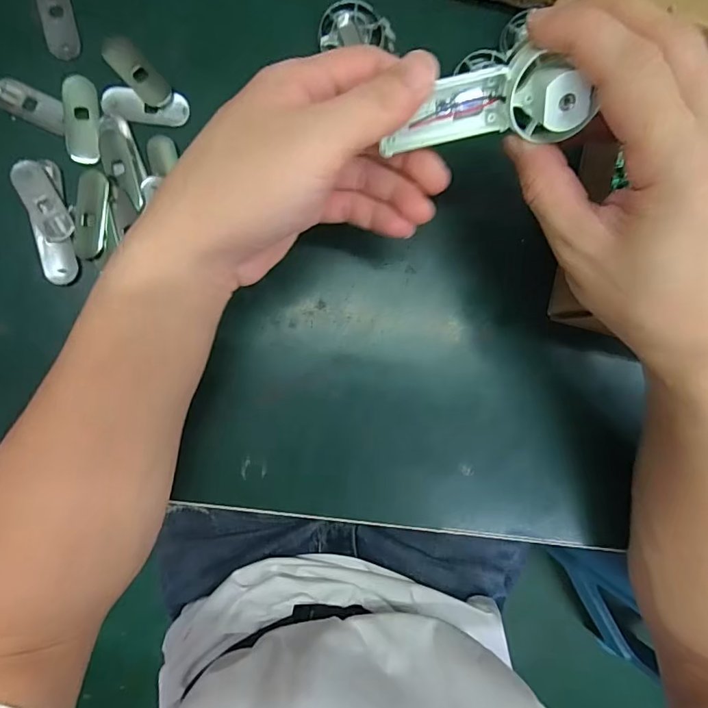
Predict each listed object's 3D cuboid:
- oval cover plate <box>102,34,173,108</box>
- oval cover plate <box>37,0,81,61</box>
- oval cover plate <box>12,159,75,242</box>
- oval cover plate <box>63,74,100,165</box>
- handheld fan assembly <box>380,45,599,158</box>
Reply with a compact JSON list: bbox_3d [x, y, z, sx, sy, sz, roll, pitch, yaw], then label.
[{"bbox_3d":[-0.129,-0.168,0.271,0.017,0.004,0.050,-43,92,-3],"label":"oval cover plate"},{"bbox_3d":[-0.175,-0.199,0.269,0.019,0.004,0.051,-13,90,-4],"label":"oval cover plate"},{"bbox_3d":[-0.180,-0.089,0.266,0.017,0.004,0.050,-27,91,-4],"label":"oval cover plate"},{"bbox_3d":[-0.160,-0.138,0.269,0.019,0.004,0.051,-2,89,-4],"label":"oval cover plate"},{"bbox_3d":[0.057,-0.106,0.198,0.081,0.027,0.028,2,89,25],"label":"handheld fan assembly"}]

